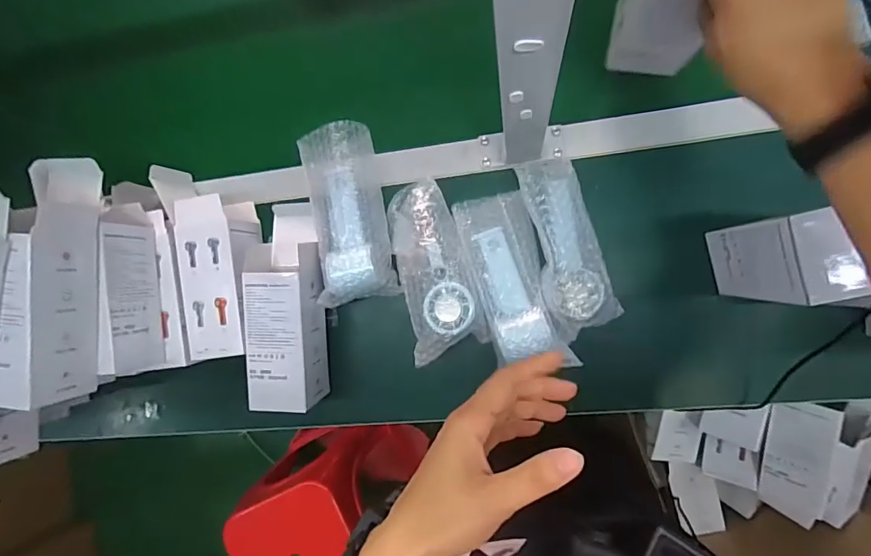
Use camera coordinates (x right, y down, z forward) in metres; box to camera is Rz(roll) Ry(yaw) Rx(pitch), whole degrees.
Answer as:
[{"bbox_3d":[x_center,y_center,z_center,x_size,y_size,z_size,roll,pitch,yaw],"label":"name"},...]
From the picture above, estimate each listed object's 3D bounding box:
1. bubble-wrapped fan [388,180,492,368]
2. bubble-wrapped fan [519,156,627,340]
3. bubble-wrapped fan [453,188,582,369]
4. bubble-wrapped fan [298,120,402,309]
[{"bbox_3d":[-0.004,-0.013,0.533,0.088,0.048,0.207,-15,87,10],"label":"bubble-wrapped fan"},{"bbox_3d":[0.138,-0.031,0.486,0.072,0.062,0.185,-18,87,9],"label":"bubble-wrapped fan"},{"bbox_3d":[0.085,0.003,0.514,0.081,0.043,0.197,-18,87,9],"label":"bubble-wrapped fan"},{"bbox_3d":[-0.107,-0.074,0.546,0.091,0.052,0.202,-11,88,10],"label":"bubble-wrapped fan"}]

